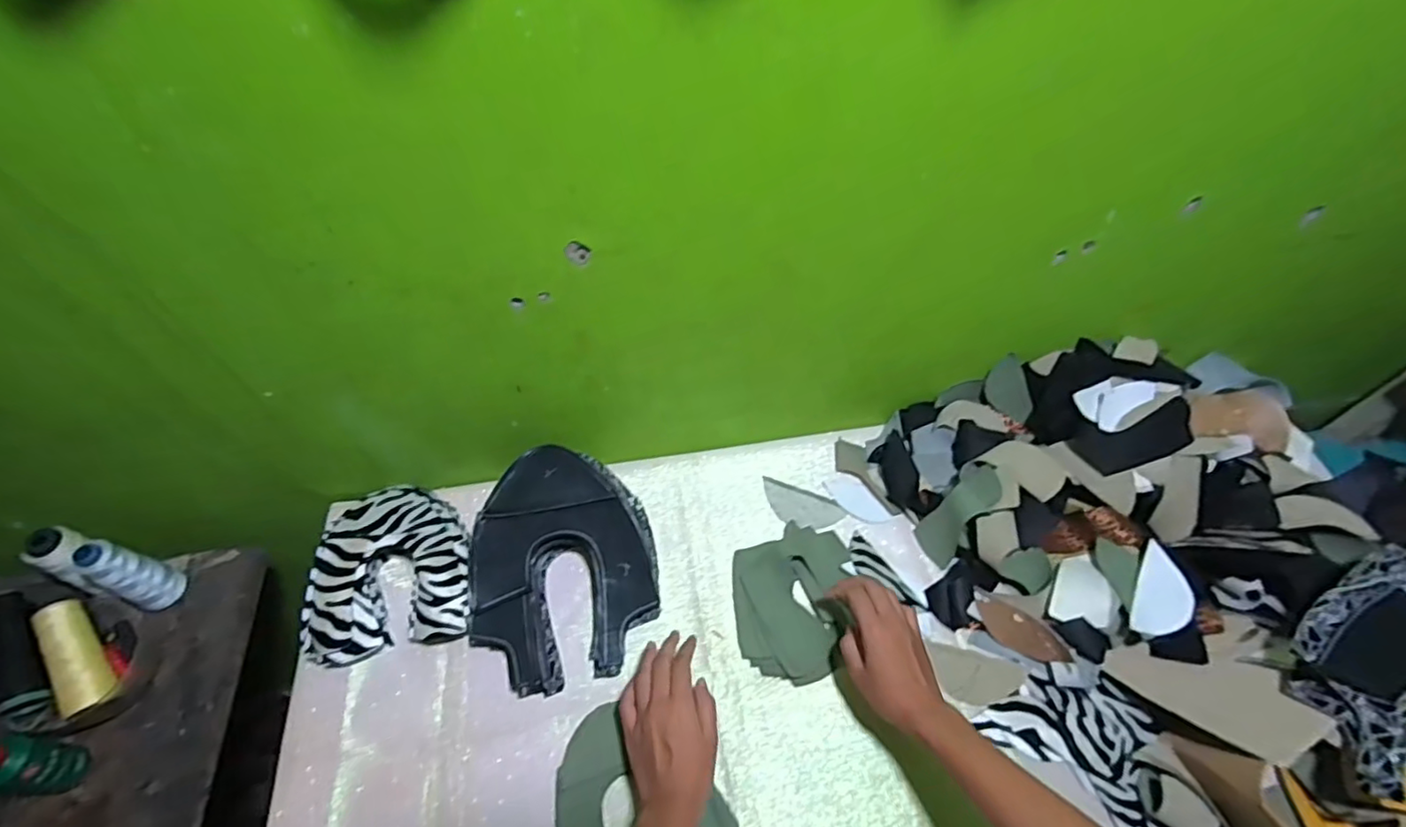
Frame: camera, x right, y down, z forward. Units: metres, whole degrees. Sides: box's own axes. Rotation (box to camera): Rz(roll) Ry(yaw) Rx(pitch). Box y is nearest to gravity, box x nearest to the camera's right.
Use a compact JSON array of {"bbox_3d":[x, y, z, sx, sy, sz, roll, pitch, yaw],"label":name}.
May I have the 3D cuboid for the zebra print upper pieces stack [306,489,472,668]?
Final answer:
[{"bbox_3d":[-0.335,0.162,0.667,0.164,0.078,0.184,-11,56,-7],"label":"zebra print upper pieces stack"}]

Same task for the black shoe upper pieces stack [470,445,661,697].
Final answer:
[{"bbox_3d":[-0.152,0.153,0.657,0.195,0.100,0.238,-11,56,-7],"label":"black shoe upper pieces stack"}]

